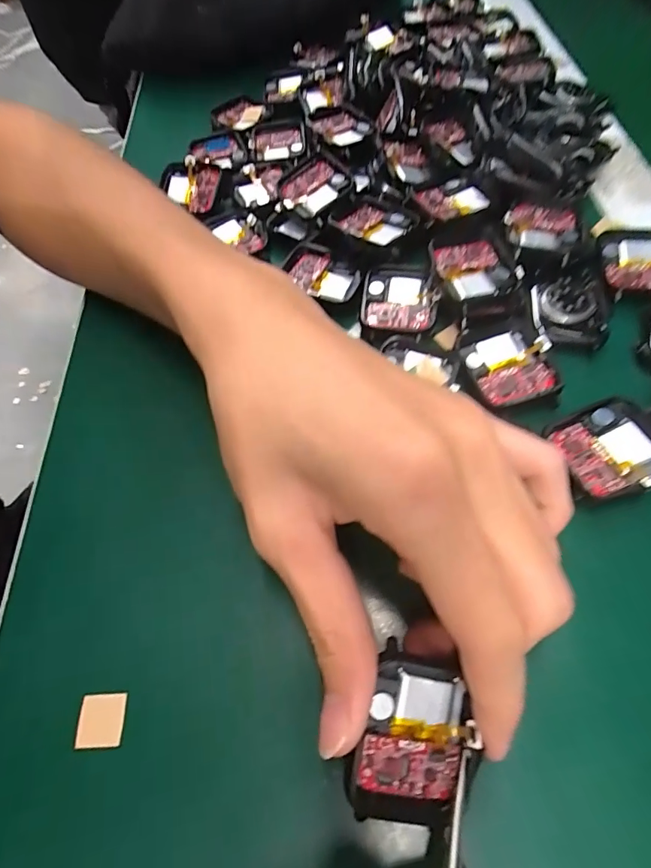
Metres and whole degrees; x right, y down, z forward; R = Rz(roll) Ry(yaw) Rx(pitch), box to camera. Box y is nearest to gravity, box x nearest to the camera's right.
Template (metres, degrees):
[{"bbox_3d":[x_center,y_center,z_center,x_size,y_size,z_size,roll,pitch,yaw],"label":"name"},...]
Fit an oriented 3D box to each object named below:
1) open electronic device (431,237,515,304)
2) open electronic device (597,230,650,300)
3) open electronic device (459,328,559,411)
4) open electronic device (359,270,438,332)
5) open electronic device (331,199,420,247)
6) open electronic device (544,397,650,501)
[{"bbox_3d":[0.071,-0.081,0.213,0.036,0.006,0.038,-11,61,-3],"label":"open electronic device"},{"bbox_3d":[0.155,-0.084,0.217,0.035,0.008,0.043,5,61,7],"label":"open electronic device"},{"bbox_3d":[0.081,-0.031,0.195,0.037,0.008,0.039,-10,61,-2],"label":"open electronic device"},{"bbox_3d":[0.037,-0.067,0.218,0.036,0.009,0.036,6,62,7],"label":"open electronic device"},{"bbox_3d":[0.027,-0.113,0.235,0.037,0.005,0.034,40,70,22],"label":"open electronic device"},{"bbox_3d":[0.114,0.005,0.172,0.044,0.008,0.037,-13,61,-4],"label":"open electronic device"}]

